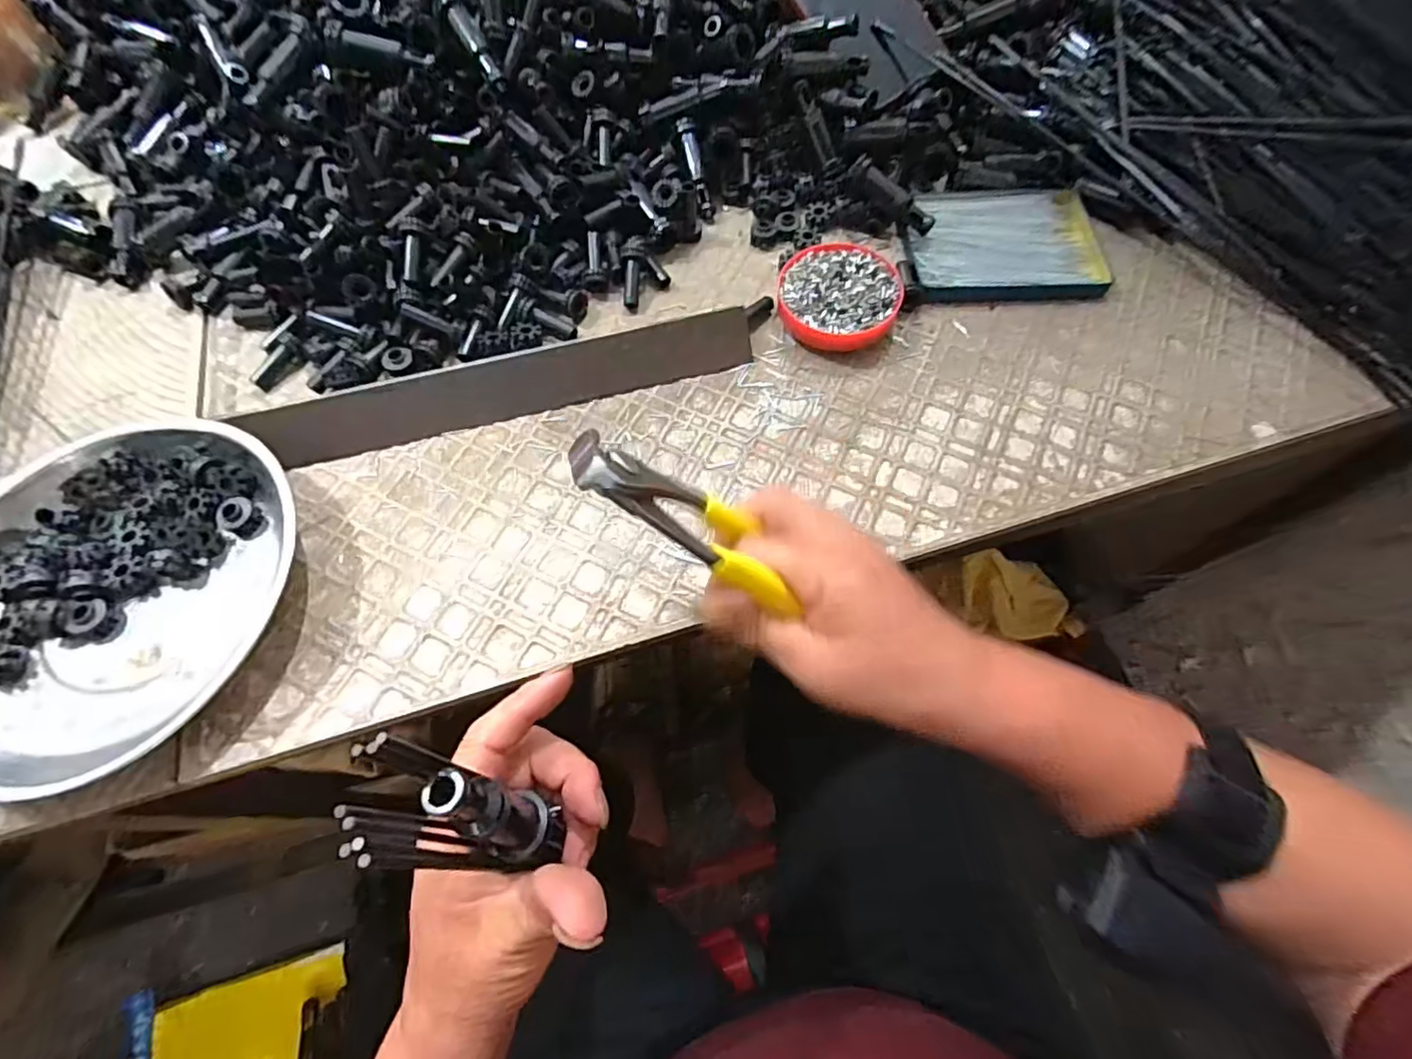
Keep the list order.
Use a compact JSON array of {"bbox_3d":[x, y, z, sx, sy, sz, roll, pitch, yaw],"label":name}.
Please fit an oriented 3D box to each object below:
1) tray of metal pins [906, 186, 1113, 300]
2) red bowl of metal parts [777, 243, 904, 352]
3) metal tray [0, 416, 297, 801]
[{"bbox_3d":[0.207,-0.202,0.426,0.132,0.013,0.105,-3,65,-2],"label":"tray of metal pins"},{"bbox_3d":[0.084,-0.150,0.392,0.074,0.023,0.072,0,65,0],"label":"red bowl of metal parts"},{"bbox_3d":[-0.299,0.026,0.300,0.182,0.029,0.182,16,66,7],"label":"metal tray"}]

